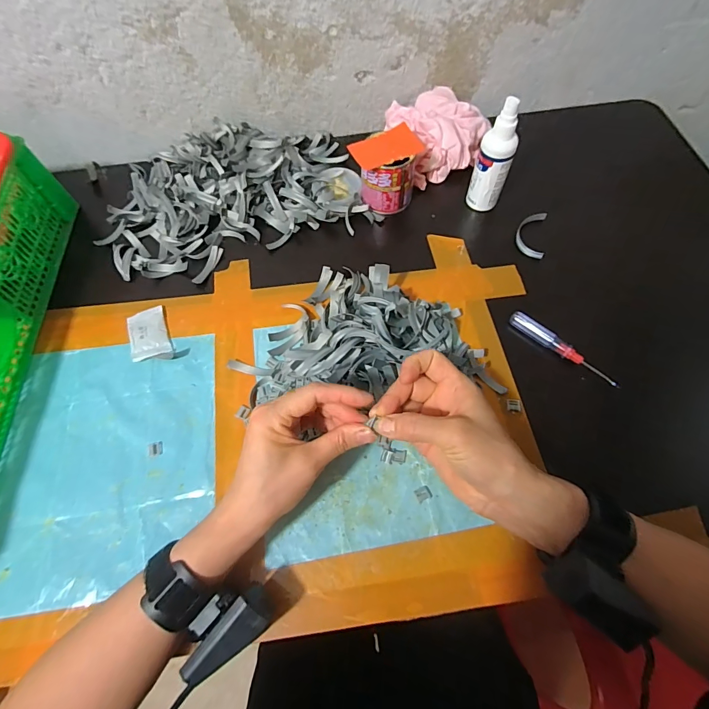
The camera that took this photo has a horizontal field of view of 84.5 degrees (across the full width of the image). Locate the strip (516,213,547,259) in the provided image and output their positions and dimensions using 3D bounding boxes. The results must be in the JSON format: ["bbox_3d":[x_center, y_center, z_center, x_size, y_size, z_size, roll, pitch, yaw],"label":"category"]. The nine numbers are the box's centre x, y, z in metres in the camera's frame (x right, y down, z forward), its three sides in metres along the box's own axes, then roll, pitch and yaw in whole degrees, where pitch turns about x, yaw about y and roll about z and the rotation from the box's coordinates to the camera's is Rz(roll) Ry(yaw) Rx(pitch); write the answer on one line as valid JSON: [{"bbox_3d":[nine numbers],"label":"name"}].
[{"bbox_3d":[0.217,-0.148,0.480,0.032,0.010,0.071,13,65,8],"label":"strip"}]

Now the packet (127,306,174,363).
[{"bbox_3d":[-0.226,-0.023,0.428,0.040,0.012,0.071,-21,65,-8],"label":"packet"}]

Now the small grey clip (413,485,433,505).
[{"bbox_3d":[0.062,0.126,0.353,0.014,0.004,0.012,-26,66,-10],"label":"small grey clip"}]

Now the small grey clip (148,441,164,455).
[{"bbox_3d":[-0.191,0.091,0.375,0.013,0.004,0.013,-14,64,-5],"label":"small grey clip"}]

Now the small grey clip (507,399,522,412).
[{"bbox_3d":[0.158,0.050,0.386,0.013,0.004,0.012,6,64,5],"label":"small grey clip"}]

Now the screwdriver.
[{"bbox_3d":[0.215,-0.006,0.405,0.117,0.013,0.015,40,71,19],"label":"screwdriver"}]

